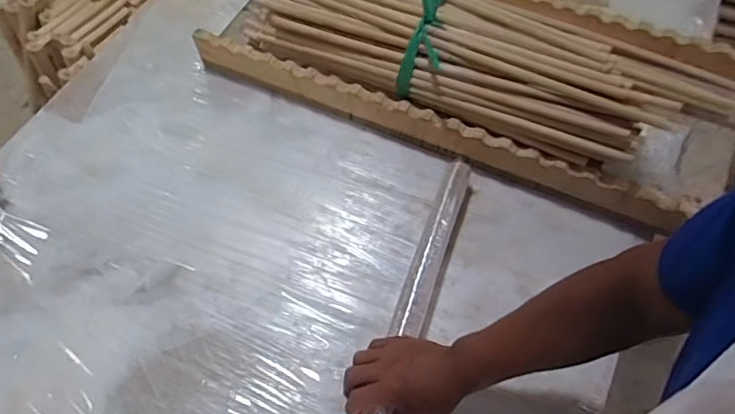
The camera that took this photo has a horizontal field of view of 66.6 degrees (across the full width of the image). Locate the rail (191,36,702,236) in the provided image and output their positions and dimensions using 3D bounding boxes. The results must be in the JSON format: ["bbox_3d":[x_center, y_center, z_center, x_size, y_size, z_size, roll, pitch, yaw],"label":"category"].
[{"bbox_3d":[0.073,-0.130,0.883,0.798,0.066,0.040,21,62,14],"label":"rail"}]

